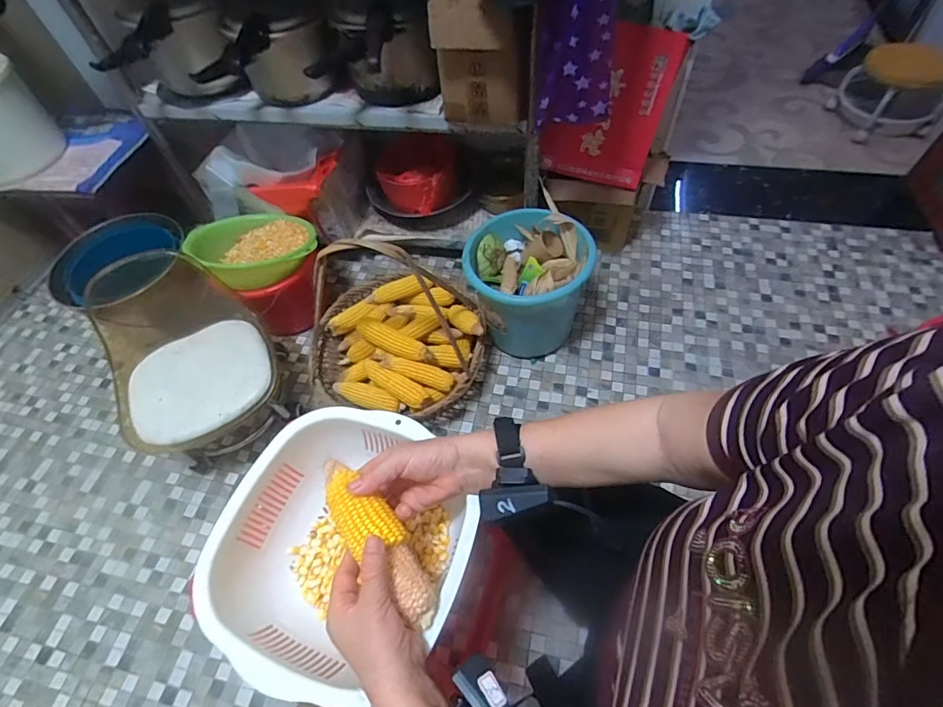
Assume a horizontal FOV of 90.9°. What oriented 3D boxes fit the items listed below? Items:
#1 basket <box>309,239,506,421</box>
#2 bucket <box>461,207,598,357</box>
[{"bbox_3d":[-0.181,-0.089,1.026,0.418,0.401,0.333,9,58,11],"label":"basket"},{"bbox_3d":[0.132,-0.161,1.136,0.274,0.292,0.247,18,60,16],"label":"bucket"}]

